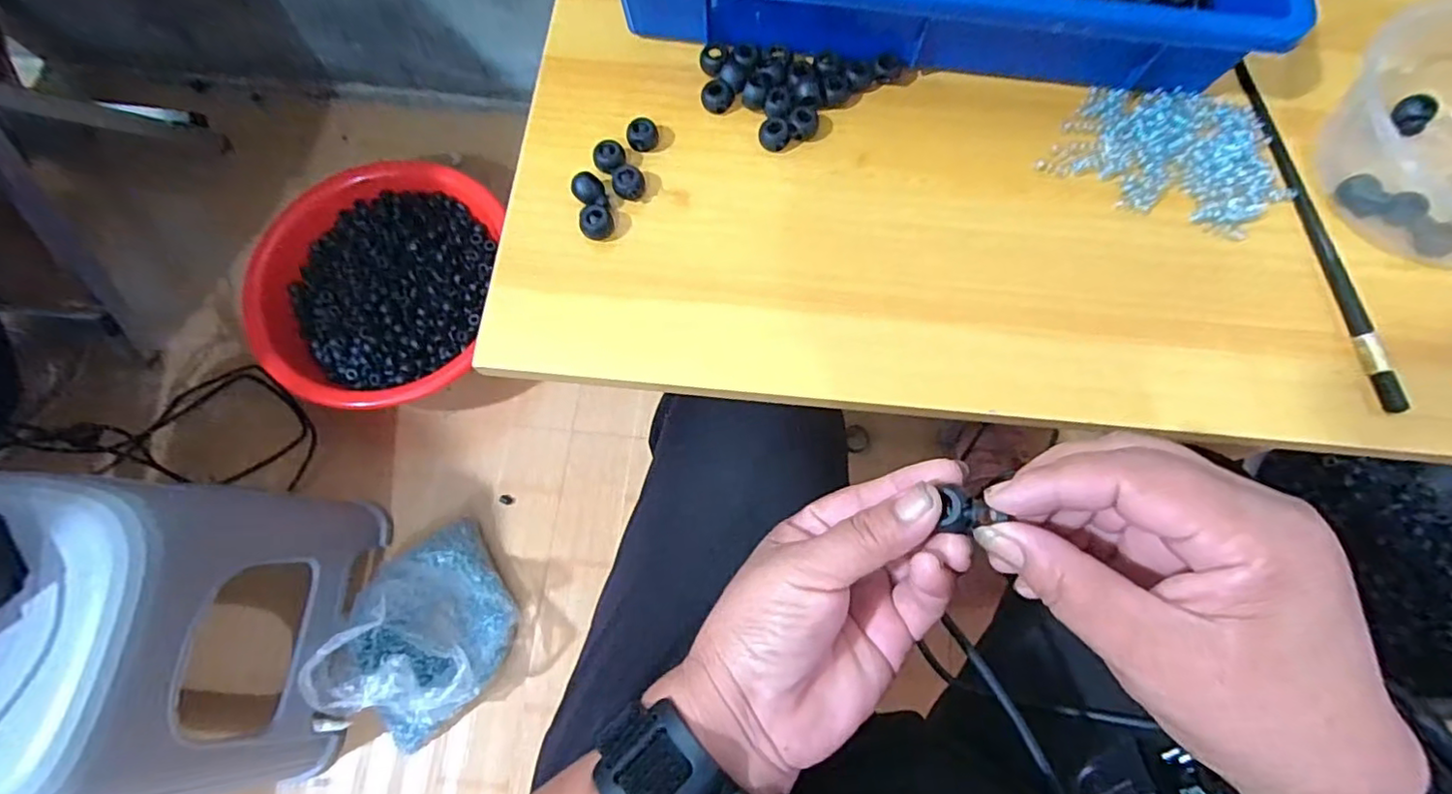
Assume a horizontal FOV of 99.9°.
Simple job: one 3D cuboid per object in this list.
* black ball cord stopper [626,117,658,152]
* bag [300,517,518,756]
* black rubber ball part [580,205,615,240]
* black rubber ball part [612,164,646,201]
[{"bbox_3d":[-0.046,-0.145,0.338,0.016,0.010,0.014,-17,74,-6],"label":"black ball cord stopper"},{"bbox_3d":[-0.340,0.254,0.661,0.180,0.144,0.198,-31,75,-10],"label":"bag"},{"bbox_3d":[-0.068,-0.093,0.324,0.016,0.012,0.015,0,73,0],"label":"black rubber ball part"},{"bbox_3d":[-0.053,-0.116,0.330,0.017,0.010,0.015,-13,73,-4],"label":"black rubber ball part"}]

